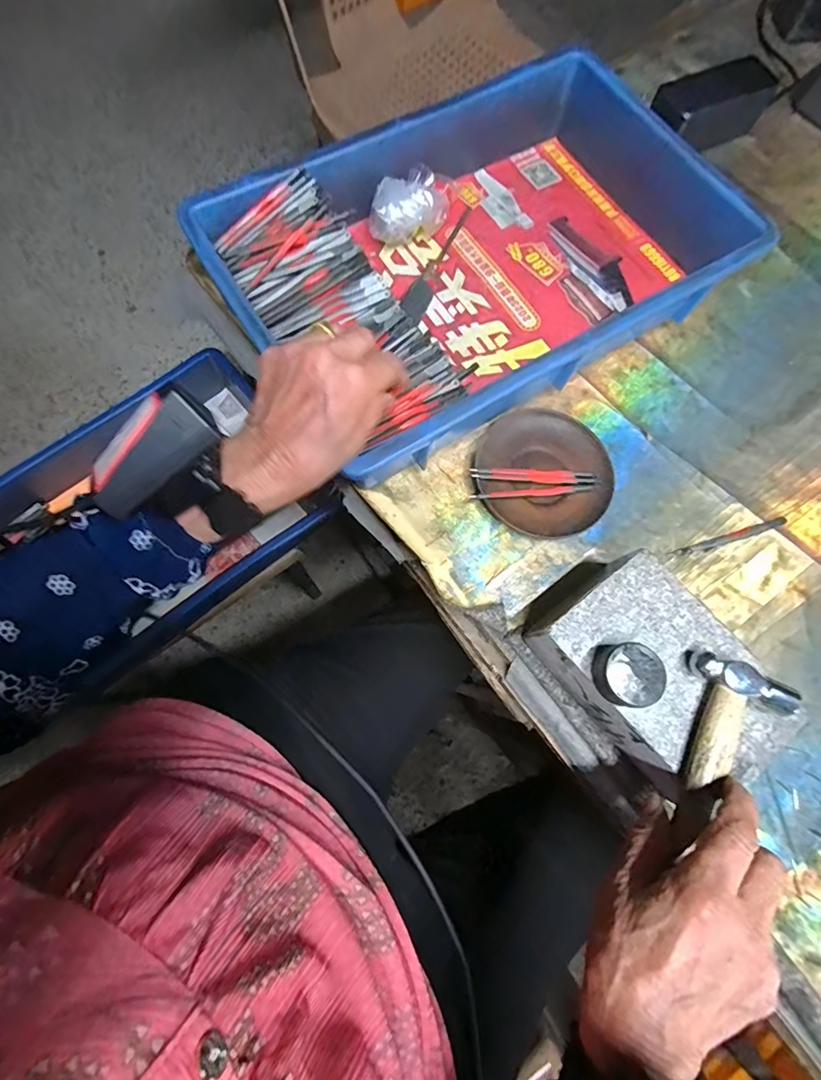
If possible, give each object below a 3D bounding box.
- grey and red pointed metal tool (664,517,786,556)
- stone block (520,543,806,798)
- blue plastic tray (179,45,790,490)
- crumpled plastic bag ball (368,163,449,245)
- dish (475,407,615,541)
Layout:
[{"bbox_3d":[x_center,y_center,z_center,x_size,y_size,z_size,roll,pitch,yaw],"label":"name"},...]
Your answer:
[{"bbox_3d":[0.269,-0.002,0.395,0.106,0.006,0.009,-16,75,-7],"label":"grey and red pointed metal tool"},{"bbox_3d":[0.169,0.096,0.333,0.103,0.062,0.158,-40,79,-12],"label":"stone block"},{"bbox_3d":[0.071,-0.258,0.427,0.447,0.080,0.281,-31,77,-10],"label":"blue plastic tray"},{"bbox_3d":[-0.003,-0.314,0.449,0.071,0.053,0.060,13,73,2],"label":"crumpled plastic bag ball"},{"bbox_3d":[0.112,-0.056,0.400,0.112,0.017,0.109,1,73,-2],"label":"dish"}]

